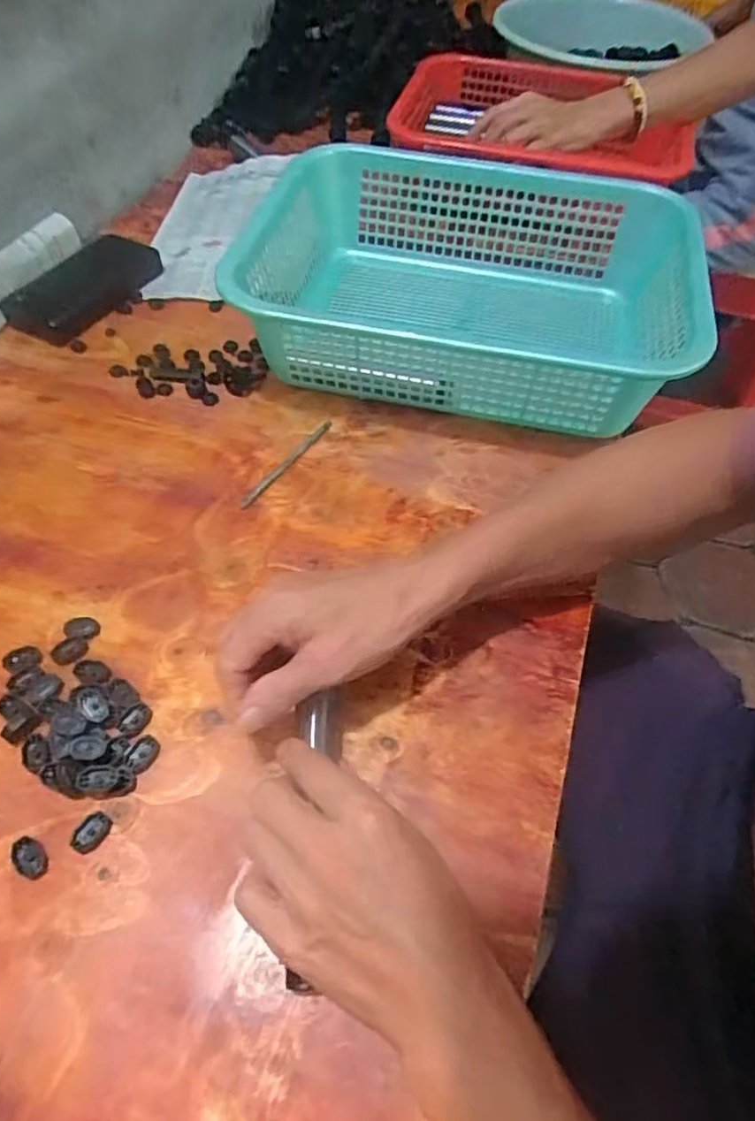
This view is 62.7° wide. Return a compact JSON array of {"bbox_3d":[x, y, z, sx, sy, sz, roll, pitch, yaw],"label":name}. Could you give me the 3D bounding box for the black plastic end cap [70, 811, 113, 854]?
[{"bbox_3d":[-0.160,0.152,0.346,0.015,0.004,0.022,23,57,13],"label":"black plastic end cap"}]

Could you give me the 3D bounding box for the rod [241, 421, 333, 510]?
[{"bbox_3d":[-0.074,-0.082,0.515,0.007,0.006,0.113,31,59,18],"label":"rod"}]

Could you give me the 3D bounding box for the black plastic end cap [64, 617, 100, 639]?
[{"bbox_3d":[-0.200,0.045,0.420,0.022,0.008,0.017,-2,55,-4],"label":"black plastic end cap"}]

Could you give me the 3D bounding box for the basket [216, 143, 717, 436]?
[{"bbox_3d":[0.075,-0.256,0.584,0.404,0.111,0.289,9,55,4],"label":"basket"}]

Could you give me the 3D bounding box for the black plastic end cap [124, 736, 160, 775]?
[{"bbox_3d":[-0.142,0.116,0.373,0.016,0.005,0.022,34,60,19],"label":"black plastic end cap"}]

